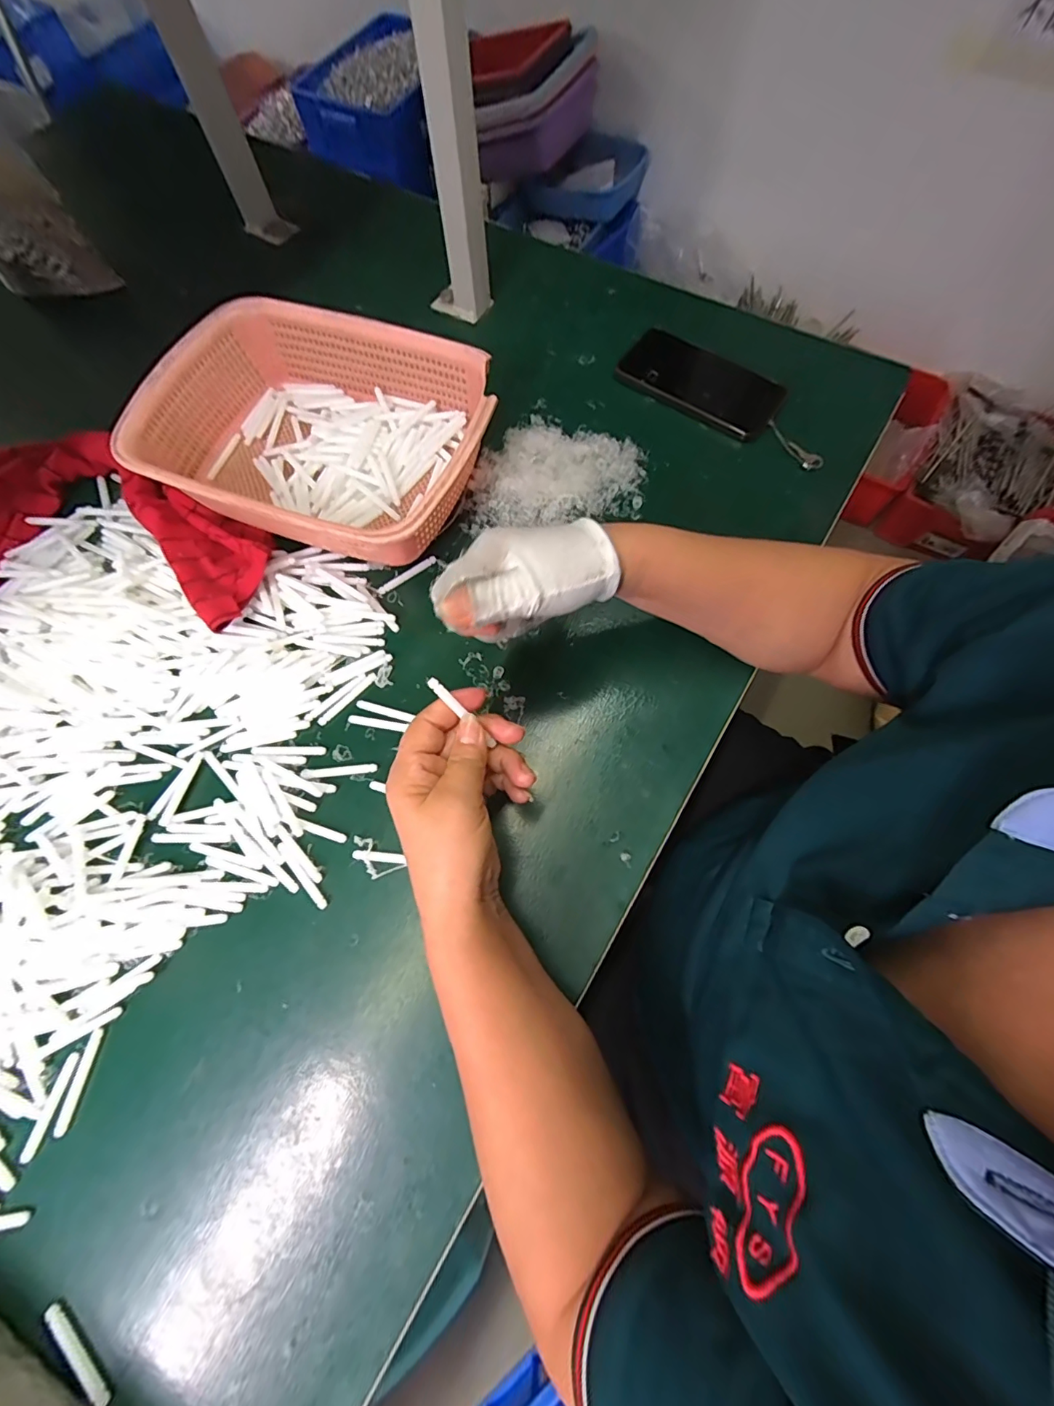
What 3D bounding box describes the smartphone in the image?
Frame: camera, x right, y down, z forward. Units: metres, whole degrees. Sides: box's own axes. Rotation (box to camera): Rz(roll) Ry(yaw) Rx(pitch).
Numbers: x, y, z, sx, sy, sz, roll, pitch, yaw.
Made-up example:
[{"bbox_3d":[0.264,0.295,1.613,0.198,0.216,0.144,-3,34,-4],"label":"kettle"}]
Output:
[{"bbox_3d":[0.175,-0.325,0.496,0.158,0.012,0.080,34,76,12],"label":"smartphone"}]

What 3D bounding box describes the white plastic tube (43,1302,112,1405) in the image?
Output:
[{"bbox_3d":[-0.256,0.371,0.277,0.059,0.008,0.007,37,76,12],"label":"white plastic tube"}]

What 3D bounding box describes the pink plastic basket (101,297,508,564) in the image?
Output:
[{"bbox_3d":[-0.181,-0.239,0.443,0.287,0.073,0.213,20,73,8],"label":"pink plastic basket"}]

